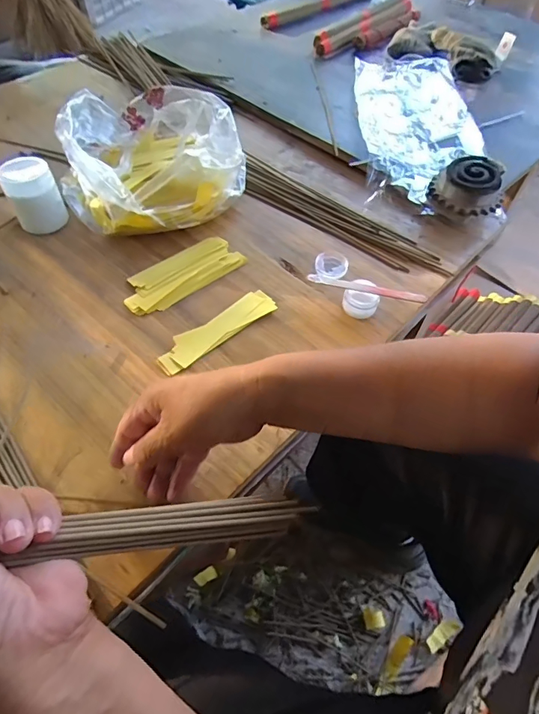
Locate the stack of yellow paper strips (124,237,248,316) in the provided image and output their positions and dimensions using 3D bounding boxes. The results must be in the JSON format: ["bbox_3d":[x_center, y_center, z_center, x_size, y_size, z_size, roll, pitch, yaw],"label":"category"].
[{"bbox_3d":[-0.097,-0.093,0.480,0.138,0.008,0.056,-35,64,-23],"label":"stack of yellow paper strips"}]

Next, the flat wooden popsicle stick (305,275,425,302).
[{"bbox_3d":[0.101,-0.072,0.446,0.122,0.008,0.010,11,56,5],"label":"flat wooden popsicle stick"}]

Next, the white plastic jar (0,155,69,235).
[{"bbox_3d":[-0.275,-0.189,0.503,0.055,0.067,0.051,1,56,-2],"label":"white plastic jar"}]

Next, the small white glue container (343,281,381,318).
[{"bbox_3d":[0.097,-0.062,0.455,0.036,0.024,0.034,1,56,-2],"label":"small white glue container"}]

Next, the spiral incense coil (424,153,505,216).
[{"bbox_3d":[0.247,-0.214,0.531,0.086,0.035,0.069,22,58,13],"label":"spiral incense coil"}]

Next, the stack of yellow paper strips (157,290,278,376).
[{"bbox_3d":[-0.053,-0.029,0.438,0.135,0.005,0.034,-35,64,-23],"label":"stack of yellow paper strips"}]

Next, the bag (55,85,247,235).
[{"bbox_3d":[-0.147,-0.252,0.538,0.222,0.082,0.226,-20,59,-15],"label":"bag"}]

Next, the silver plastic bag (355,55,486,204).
[{"bbox_3d":[0.218,-0.354,0.635,0.170,0.025,0.351,5,55,1],"label":"silver plastic bag"}]

